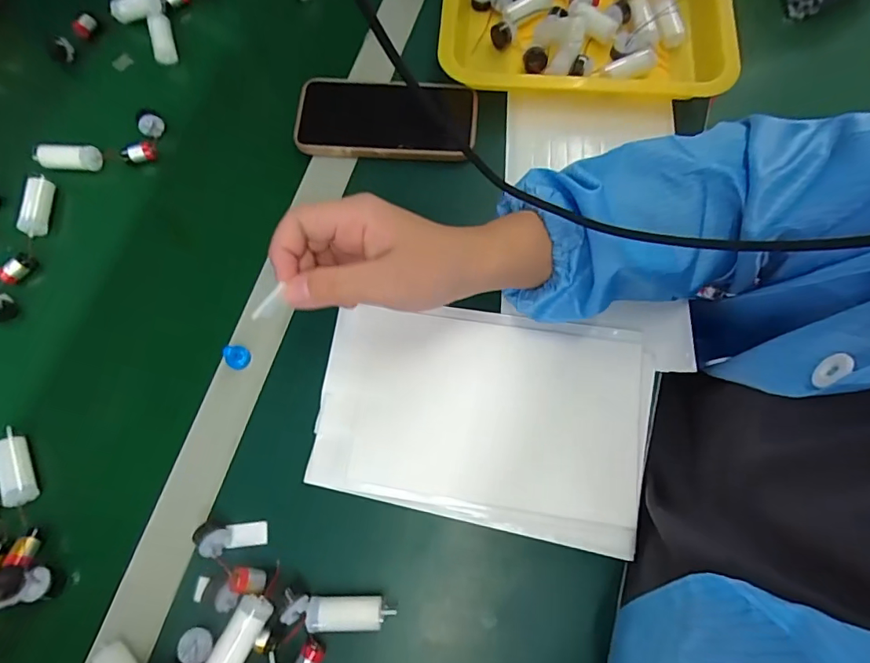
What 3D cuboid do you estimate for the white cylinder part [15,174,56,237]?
[{"bbox_3d":[-0.357,-0.113,0.440,0.020,0.026,0.054,-5,73,-1],"label":"white cylinder part"}]

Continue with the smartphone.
[{"bbox_3d":[-0.043,-0.196,0.444,0.158,0.018,0.077,5,73,2],"label":"smartphone"}]

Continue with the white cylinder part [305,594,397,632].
[{"bbox_3d":[-0.057,0.188,0.328,0.055,0.016,0.020,1,73,1],"label":"white cylinder part"}]

